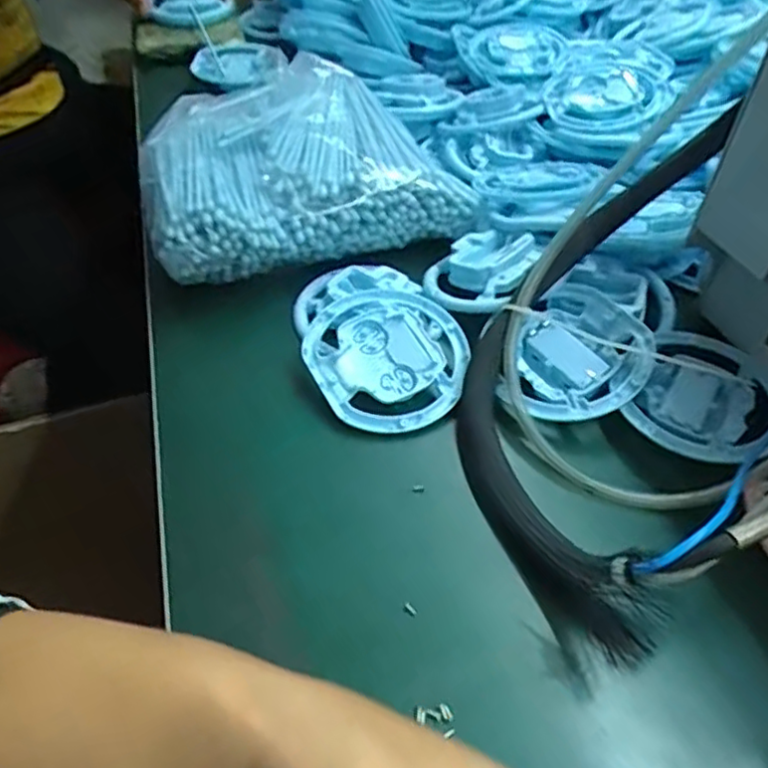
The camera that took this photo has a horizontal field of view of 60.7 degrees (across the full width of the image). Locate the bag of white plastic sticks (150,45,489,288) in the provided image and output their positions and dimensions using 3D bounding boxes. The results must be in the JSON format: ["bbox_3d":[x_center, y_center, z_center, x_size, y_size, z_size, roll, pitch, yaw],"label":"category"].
[{"bbox_3d":[-0.078,-0.191,0.554,0.236,0.059,0.236,-14,49,-13],"label":"bag of white plastic sticks"}]

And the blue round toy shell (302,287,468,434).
[{"bbox_3d":[0.003,-0.021,0.429,0.103,0.017,0.108,0,47,0],"label":"blue round toy shell"}]

